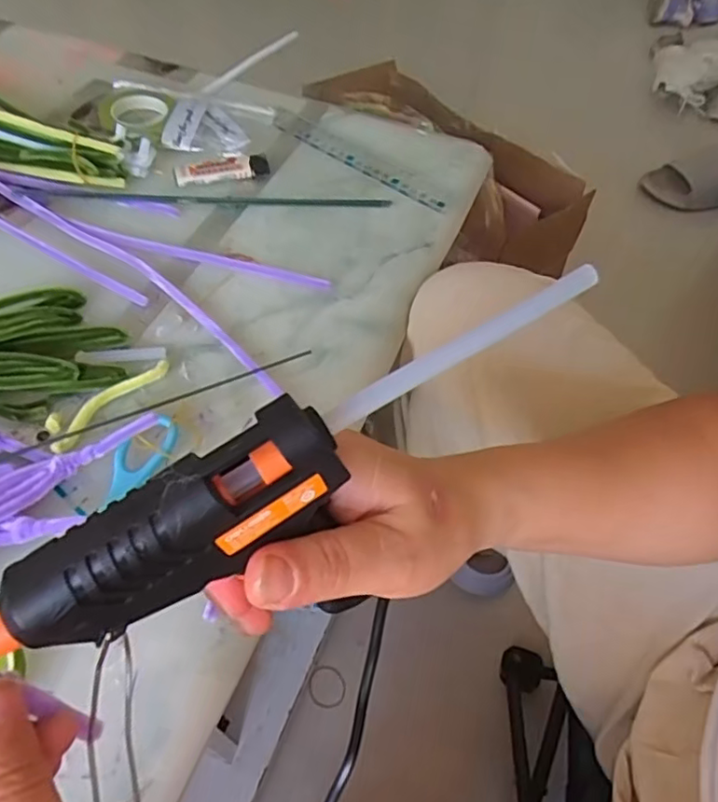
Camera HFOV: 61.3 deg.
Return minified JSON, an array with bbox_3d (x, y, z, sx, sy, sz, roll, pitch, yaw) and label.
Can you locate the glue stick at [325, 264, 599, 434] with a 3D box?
[{"bbox_3d":[0.032,-0.016,0.184,0.093,0.005,0.007,-29,60,-6],"label":"glue stick"}]

